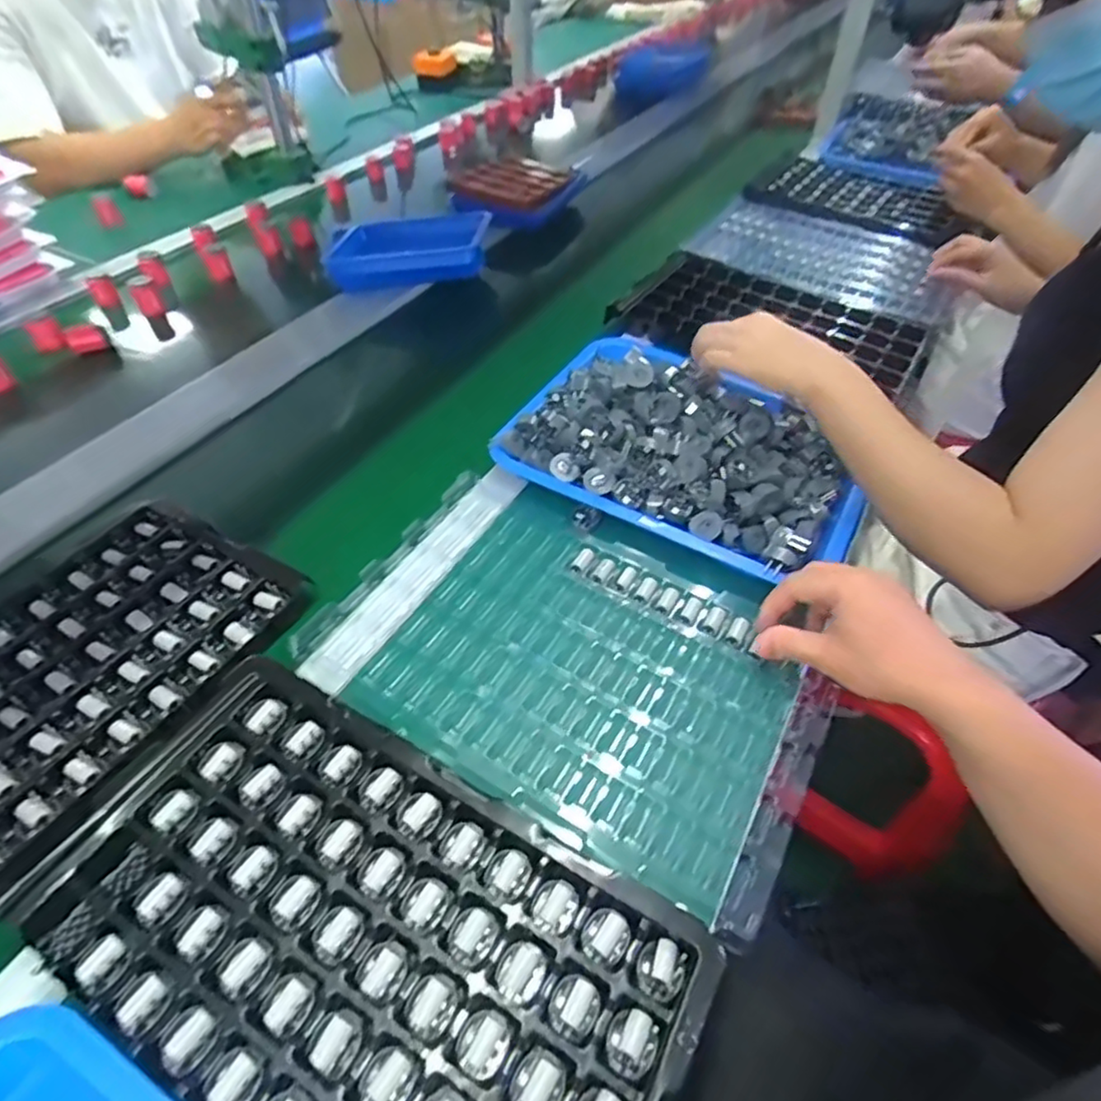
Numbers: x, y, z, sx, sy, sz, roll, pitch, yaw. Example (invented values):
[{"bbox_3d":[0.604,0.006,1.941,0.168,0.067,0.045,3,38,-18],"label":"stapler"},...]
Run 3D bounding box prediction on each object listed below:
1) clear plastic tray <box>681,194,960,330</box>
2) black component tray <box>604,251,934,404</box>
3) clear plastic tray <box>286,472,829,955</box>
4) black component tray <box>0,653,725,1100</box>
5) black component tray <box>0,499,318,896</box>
[{"bbox_3d":[0.389,-0.432,0.954,0.378,0.032,0.274,28,54,23],"label":"clear plastic tray"},{"bbox_3d":[0.275,-0.298,0.832,0.361,0.031,0.214,21,50,17],"label":"black component tray"},{"bbox_3d":[0.014,0.082,0.501,0.355,0.024,0.230,25,51,20],"label":"clear plastic tray"},{"bbox_3d":[-0.103,0.208,0.360,0.357,0.022,0.194,24,51,19],"label":"black component tray"},{"bbox_3d":[-0.362,0.108,0.459,0.215,0.024,0.352,22,51,18],"label":"black component tray"}]

